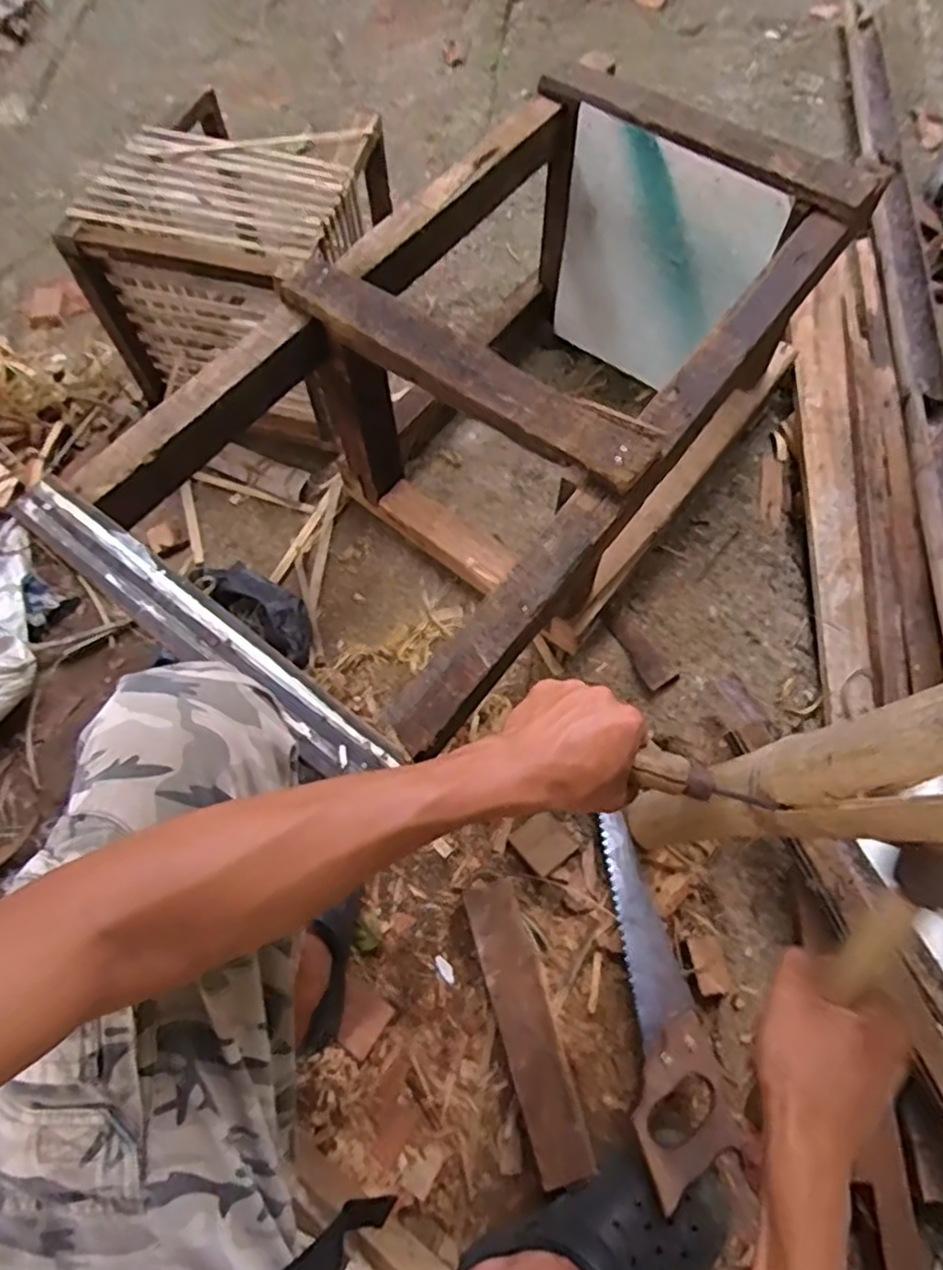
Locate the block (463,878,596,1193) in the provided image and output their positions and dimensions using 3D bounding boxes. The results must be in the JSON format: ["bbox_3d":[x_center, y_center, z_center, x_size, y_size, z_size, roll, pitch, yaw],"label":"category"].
[{"bbox_3d":[0.057,0.409,0.750,0.057,0.051,0.278,-15,68,-3],"label":"block"}]

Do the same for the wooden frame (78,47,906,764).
[{"bbox_3d":[0.047,-0.245,0.844,0.409,0.369,0.758,36,74,15],"label":"wooden frame"}]

